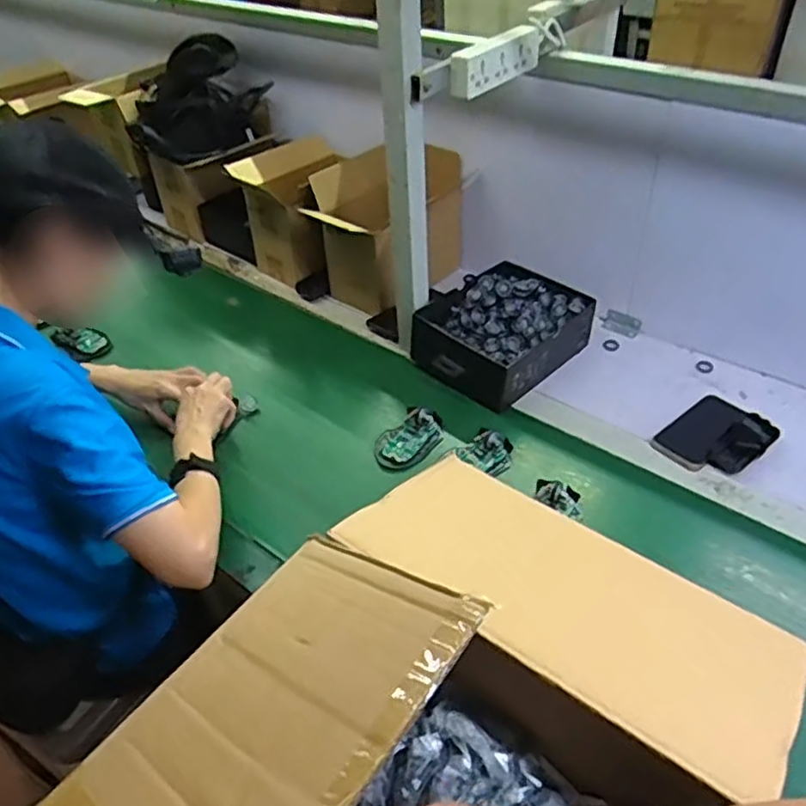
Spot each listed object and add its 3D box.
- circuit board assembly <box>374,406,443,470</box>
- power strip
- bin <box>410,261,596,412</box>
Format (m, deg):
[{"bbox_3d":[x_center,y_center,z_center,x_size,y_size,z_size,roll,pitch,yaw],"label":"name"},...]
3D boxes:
[{"bbox_3d":[0.010,0.049,0.972,0.073,0.025,0.116,28,48,31],"label":"circuit board assembly"},{"bbox_3d":[0.129,-0.469,0.931,0.032,0.056,0.192,25,47,29],"label":"power strip"},{"bbox_3d":[0.151,-0.115,1.067,0.217,0.074,0.246,28,48,32],"label":"bin"}]

